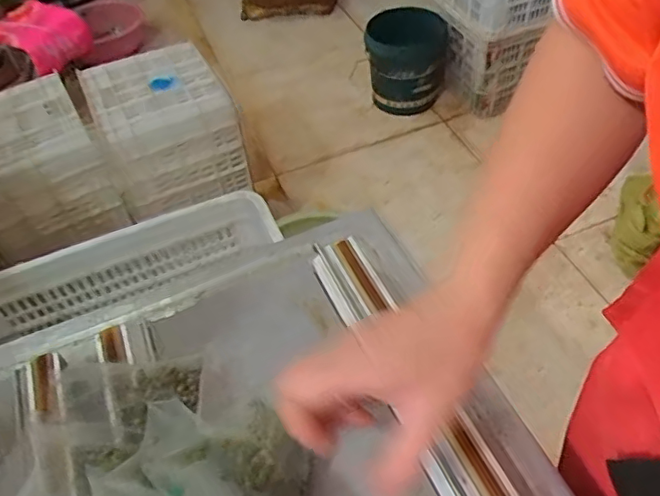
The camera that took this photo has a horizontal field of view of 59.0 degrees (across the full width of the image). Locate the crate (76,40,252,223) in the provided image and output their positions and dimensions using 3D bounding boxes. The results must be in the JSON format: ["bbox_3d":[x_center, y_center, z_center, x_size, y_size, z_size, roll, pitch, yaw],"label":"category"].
[{"bbox_3d":[-0.382,-0.277,1.383,0.288,0.253,0.311,-20,50,-12],"label":"crate"}]

